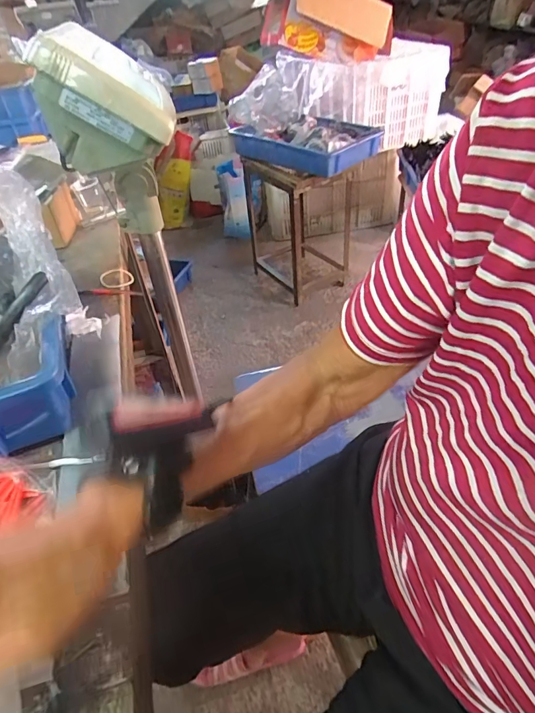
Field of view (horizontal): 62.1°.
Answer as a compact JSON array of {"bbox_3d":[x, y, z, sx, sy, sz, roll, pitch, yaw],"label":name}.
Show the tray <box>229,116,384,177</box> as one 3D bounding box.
[{"bbox_3d":[0.120,-0.685,1.417,0.444,0.097,0.275,28,51,34],"label":"tray"}]

